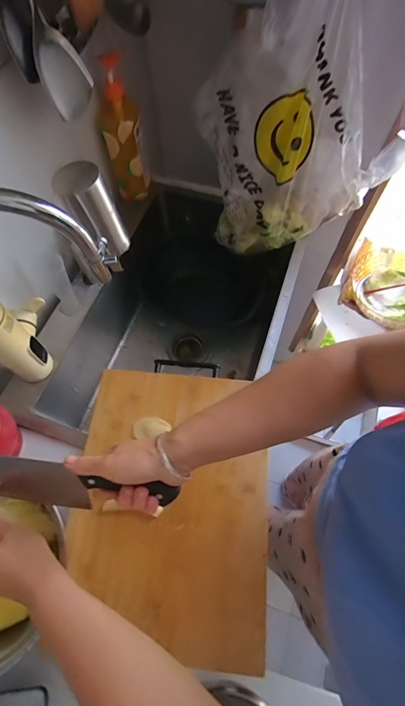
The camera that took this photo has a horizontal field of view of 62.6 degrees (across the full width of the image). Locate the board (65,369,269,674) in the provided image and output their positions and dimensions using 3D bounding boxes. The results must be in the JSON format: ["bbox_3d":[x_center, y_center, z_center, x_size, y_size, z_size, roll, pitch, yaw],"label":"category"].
[{"bbox_3d":[-0.048,0.216,0.509,0.288,0.015,0.379,3,65,3],"label":"board"}]

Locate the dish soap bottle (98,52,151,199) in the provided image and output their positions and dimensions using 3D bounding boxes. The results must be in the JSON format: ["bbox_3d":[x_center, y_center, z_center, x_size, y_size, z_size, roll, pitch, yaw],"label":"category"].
[{"bbox_3d":[-0.167,-0.450,0.719,0.076,0.222,0.061,-11,65,-3],"label":"dish soap bottle"}]

